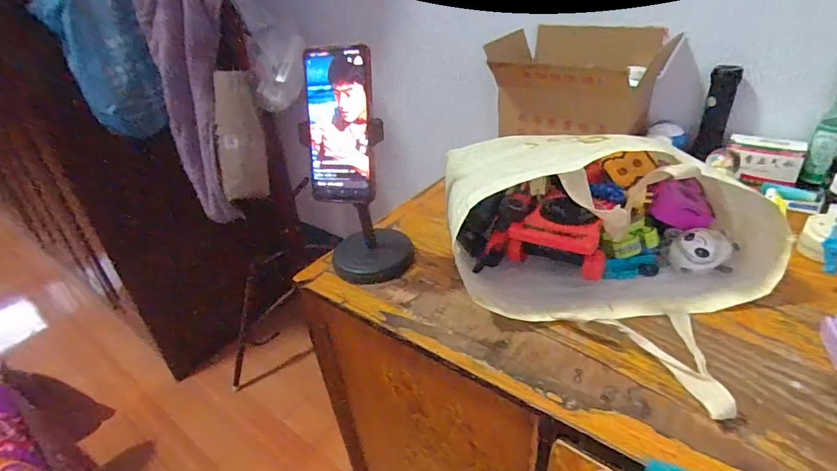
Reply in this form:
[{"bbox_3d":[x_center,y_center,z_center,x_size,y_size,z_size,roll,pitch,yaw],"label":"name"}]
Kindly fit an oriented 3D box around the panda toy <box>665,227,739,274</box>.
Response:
[{"bbox_3d":[0.344,0.016,0.564,0.074,0.042,0.050,5,35,18],"label":"panda toy"}]

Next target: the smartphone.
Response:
[{"bbox_3d":[-0.087,-0.121,0.515,0.078,0.165,0.011,3,14,15],"label":"smartphone"}]

